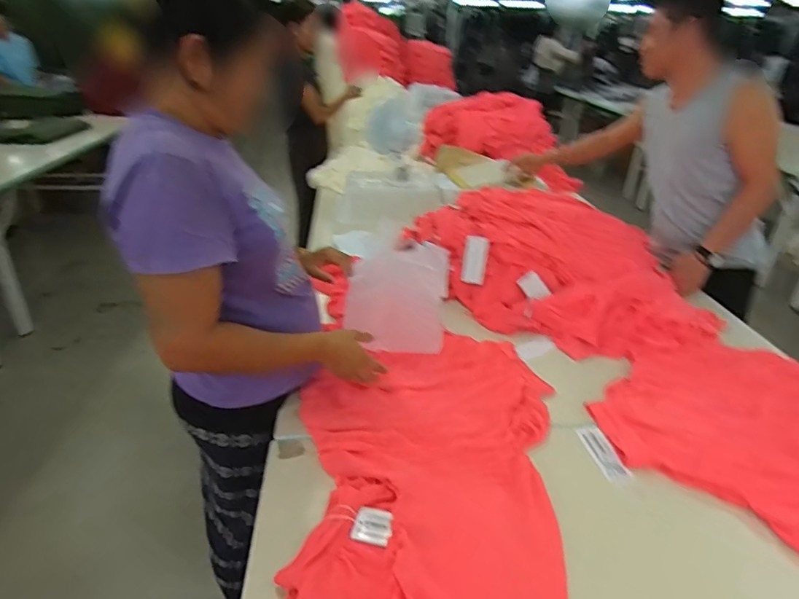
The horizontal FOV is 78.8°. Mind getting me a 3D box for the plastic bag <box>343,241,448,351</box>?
[{"bbox_3d":[-0.002,0.000,1.059,0.214,0.232,0.016,2,9,-11],"label":"plastic bag"}]

